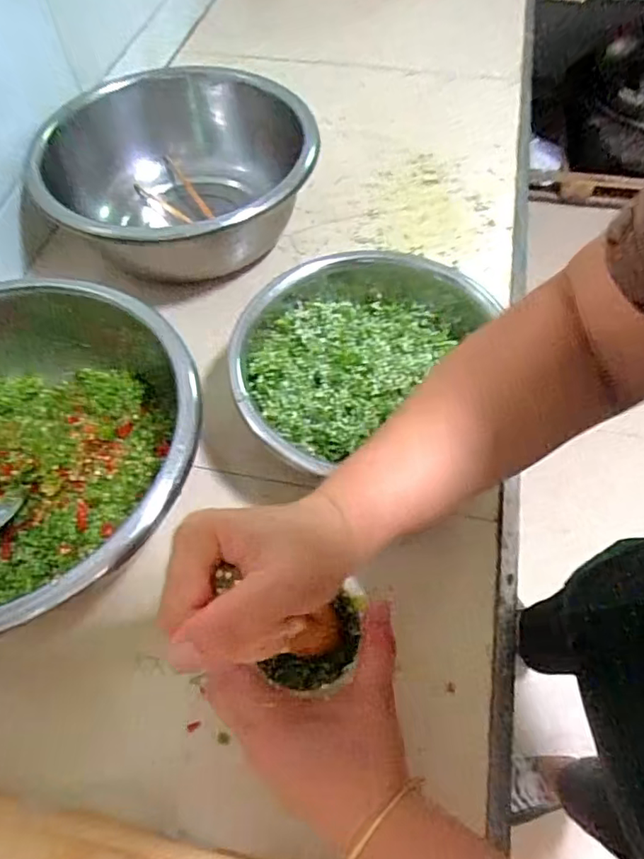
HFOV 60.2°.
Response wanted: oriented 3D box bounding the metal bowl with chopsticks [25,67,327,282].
[{"bbox_3d":[-0.164,-0.303,0.683,0.284,0.134,0.303,0,57,1],"label":"metal bowl with chopsticks"}]

